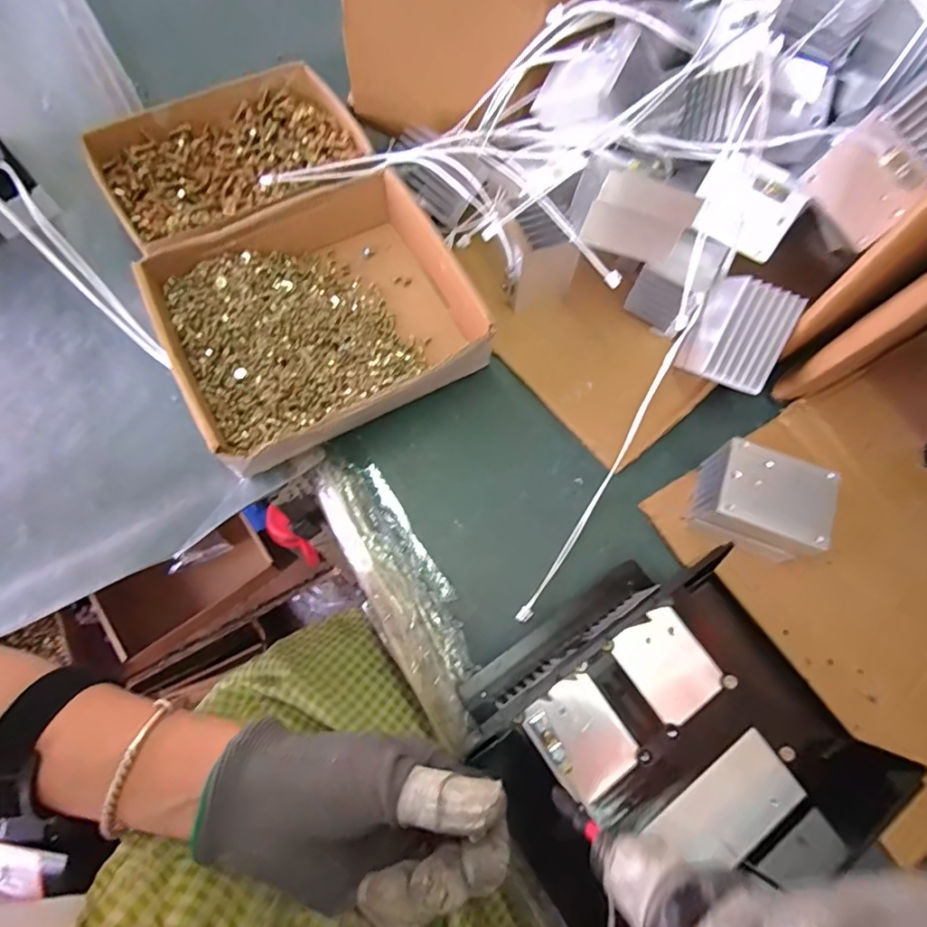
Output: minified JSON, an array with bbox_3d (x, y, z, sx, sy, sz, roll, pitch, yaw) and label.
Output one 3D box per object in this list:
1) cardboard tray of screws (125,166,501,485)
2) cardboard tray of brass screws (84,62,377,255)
[{"bbox_3d":[-0.108,-0.114,0.399,0.212,0.056,0.188,-30,75,-11],"label":"cardboard tray of screws"},{"bbox_3d":[-0.193,-0.257,0.448,0.211,0.044,0.161,-27,74,-11],"label":"cardboard tray of brass screws"}]

